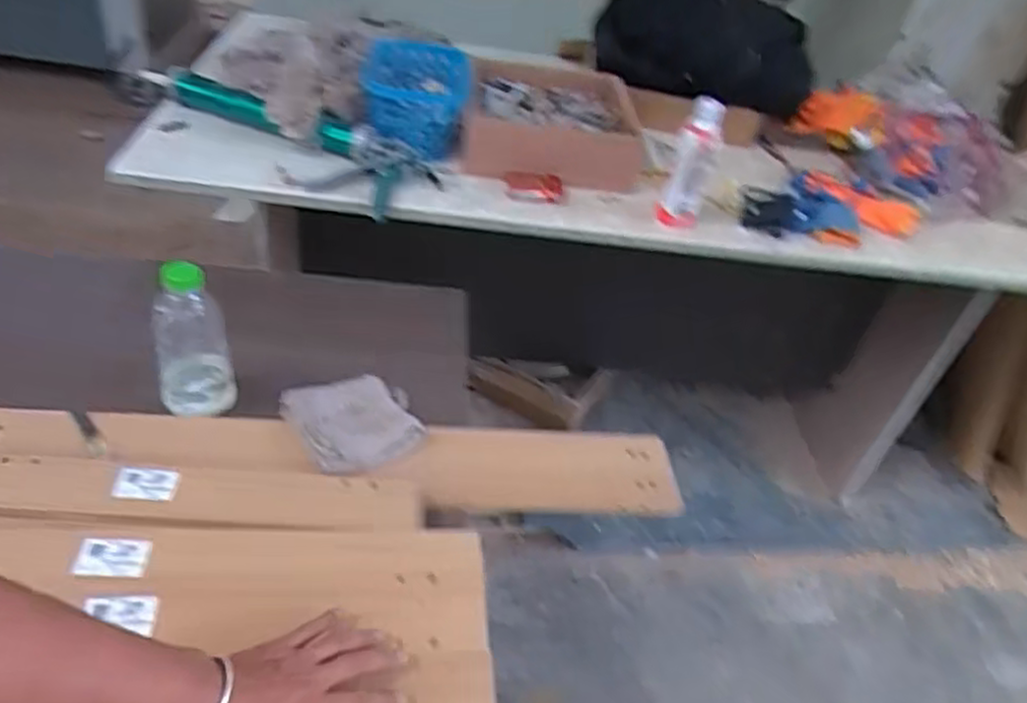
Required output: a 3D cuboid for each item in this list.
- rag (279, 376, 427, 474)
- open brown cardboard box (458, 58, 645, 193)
[{"bbox_3d":[-0.211,0.090,0.981,0.157,0.032,0.172,-22,51,-32],"label":"rag"},{"bbox_3d":[0.067,-0.416,1.341,0.307,0.122,0.314,5,42,-6],"label":"open brown cardboard box"}]

